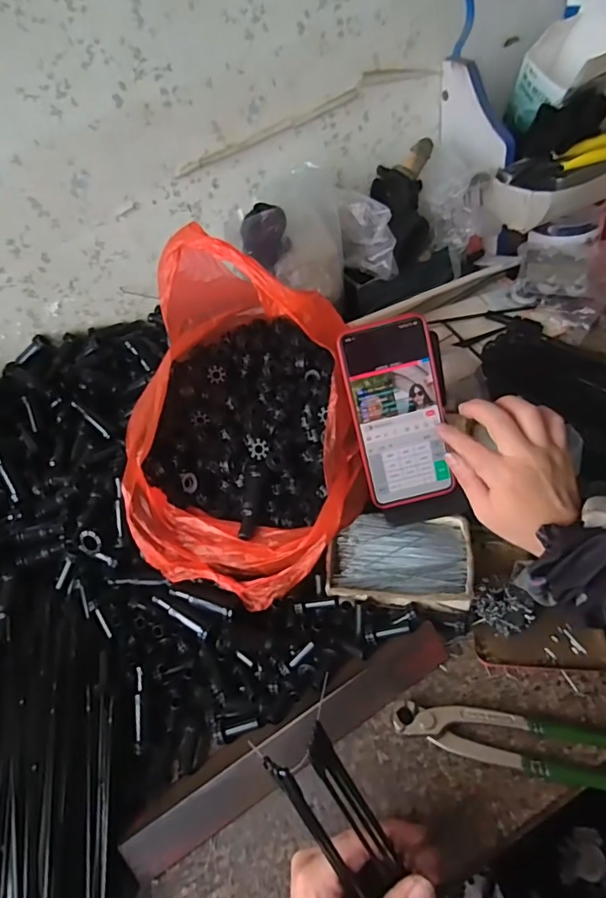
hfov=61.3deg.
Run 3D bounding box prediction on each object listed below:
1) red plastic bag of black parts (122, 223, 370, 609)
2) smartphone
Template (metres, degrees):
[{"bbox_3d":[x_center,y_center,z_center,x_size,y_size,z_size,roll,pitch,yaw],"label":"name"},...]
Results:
[{"bbox_3d":[-0.062,-0.032,0.460,0.206,0.206,0.278,-10,53,1],"label":"red plastic bag of black parts"},{"bbox_3d":[0.083,-0.029,0.449,0.077,0.162,0.006,-14,14,3],"label":"smartphone"}]

